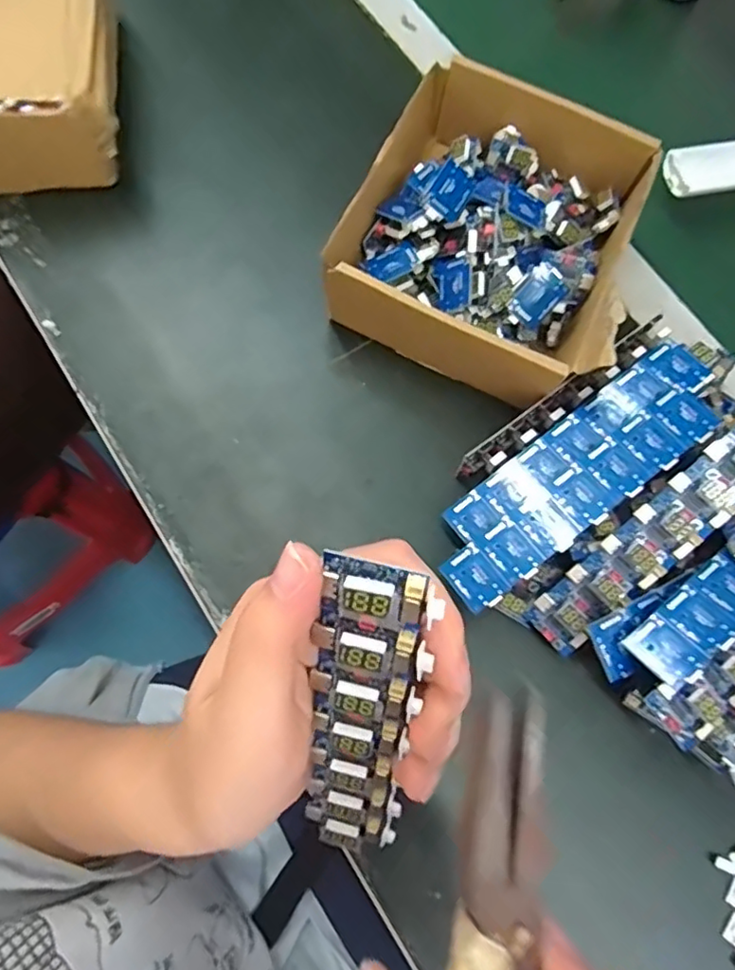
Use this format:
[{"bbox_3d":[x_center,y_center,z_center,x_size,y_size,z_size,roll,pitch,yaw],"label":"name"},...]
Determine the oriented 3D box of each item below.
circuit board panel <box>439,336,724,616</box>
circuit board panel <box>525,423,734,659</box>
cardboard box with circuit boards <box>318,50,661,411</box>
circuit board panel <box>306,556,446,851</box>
[{"bbox_3d":[0.103,-0.007,0.296,0.164,0.008,0.051,-38,60,-1],"label":"circuit board panel"},{"bbox_3d":[0.139,0.022,0.278,0.149,0.017,0.029,-44,80,9],"label":"circuit board panel"},{"bbox_3d":[0.073,-0.142,0.340,0.149,0.062,0.183,26,73,3],"label":"cardboard box with circuit boards"},{"bbox_3d":[-0.001,0.077,0.189,0.029,0.138,0.015,4,36,0],"label":"circuit board panel"}]

